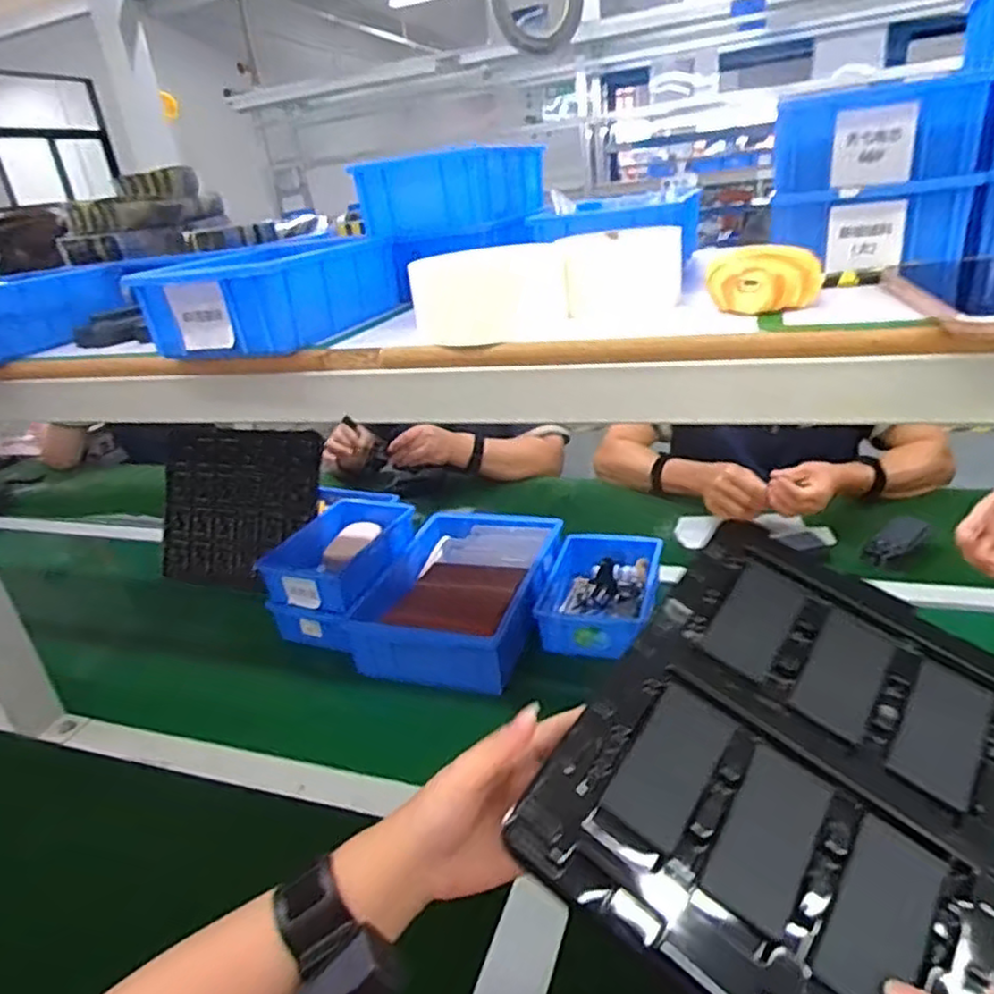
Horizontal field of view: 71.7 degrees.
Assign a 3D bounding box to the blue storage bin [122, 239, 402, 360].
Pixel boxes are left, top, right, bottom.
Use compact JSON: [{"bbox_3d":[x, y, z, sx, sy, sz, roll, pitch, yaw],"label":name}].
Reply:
[{"bbox_3d":[-0.174,-0.168,0.570,0.116,0.060,0.183,5,28,24],"label":"blue storage bin"}]

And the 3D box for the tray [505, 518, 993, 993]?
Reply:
[{"bbox_3d":[0.172,0.145,0.387,0.213,0.014,0.278,32,53,20],"label":"tray"}]

